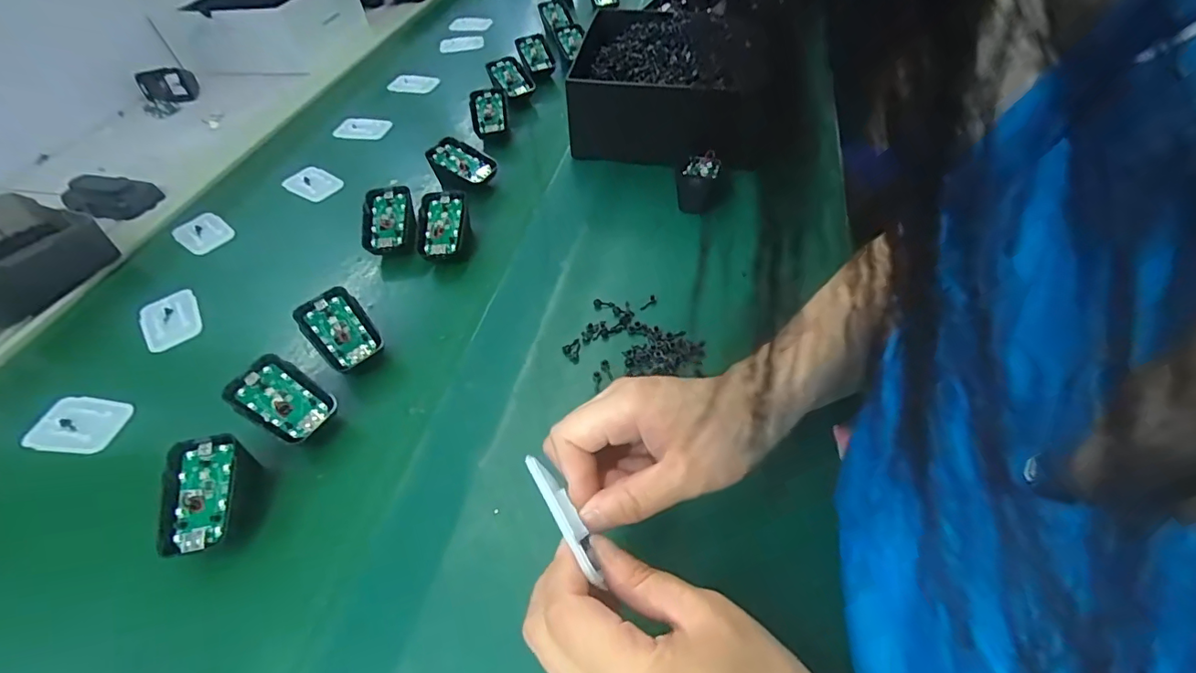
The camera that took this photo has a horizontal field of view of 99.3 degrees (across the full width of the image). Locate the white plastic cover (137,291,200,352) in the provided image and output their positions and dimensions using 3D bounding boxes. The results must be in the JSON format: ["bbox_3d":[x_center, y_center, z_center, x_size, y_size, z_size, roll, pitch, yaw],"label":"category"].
[{"bbox_3d":[-0.381,-0.013,0.456,0.043,0.013,0.065,-30,55,-20],"label":"white plastic cover"}]

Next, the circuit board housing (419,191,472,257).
[{"bbox_3d":[-0.144,-0.105,0.480,0.043,0.022,0.067,-4,72,-3],"label":"circuit board housing"}]

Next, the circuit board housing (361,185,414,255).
[{"bbox_3d":[-0.202,-0.112,0.488,0.045,0.011,0.069,-7,71,-4],"label":"circuit board housing"}]

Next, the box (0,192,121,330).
[{"bbox_3d":[-0.564,-0.084,0.488,0.159,0.049,0.112,25,56,22],"label":"box"}]

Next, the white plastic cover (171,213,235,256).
[{"bbox_3d":[-0.412,-0.108,0.531,0.061,0.005,0.045,35,70,21],"label":"white plastic cover"}]

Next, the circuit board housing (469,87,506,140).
[{"bbox_3d":[-0.132,-0.270,0.612,0.039,0.011,0.073,-8,73,-12],"label":"circuit board housing"}]

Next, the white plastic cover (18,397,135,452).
[{"bbox_3d":[-0.395,0.067,0.387,0.067,0.006,0.045,4,51,7],"label":"white plastic cover"}]

